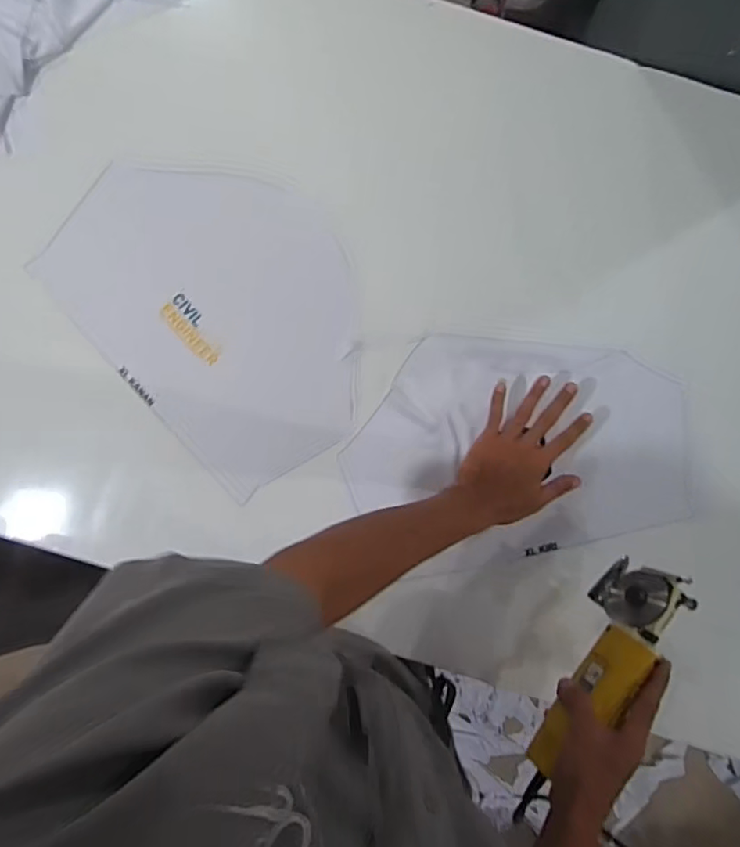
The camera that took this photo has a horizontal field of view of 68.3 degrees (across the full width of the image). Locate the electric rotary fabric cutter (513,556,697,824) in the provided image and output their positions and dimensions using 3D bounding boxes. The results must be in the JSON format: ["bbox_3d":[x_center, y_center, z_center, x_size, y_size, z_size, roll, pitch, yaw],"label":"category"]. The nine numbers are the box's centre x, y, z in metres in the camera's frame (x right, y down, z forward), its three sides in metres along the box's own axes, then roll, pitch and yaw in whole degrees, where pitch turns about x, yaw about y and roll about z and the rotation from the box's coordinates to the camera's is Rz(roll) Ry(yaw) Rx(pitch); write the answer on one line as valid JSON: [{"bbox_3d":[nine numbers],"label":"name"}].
[{"bbox_3d":[0.237,0.275,0.574,0.068,0.081,0.283,37,80,-2],"label":"electric rotary fabric cutter"}]

